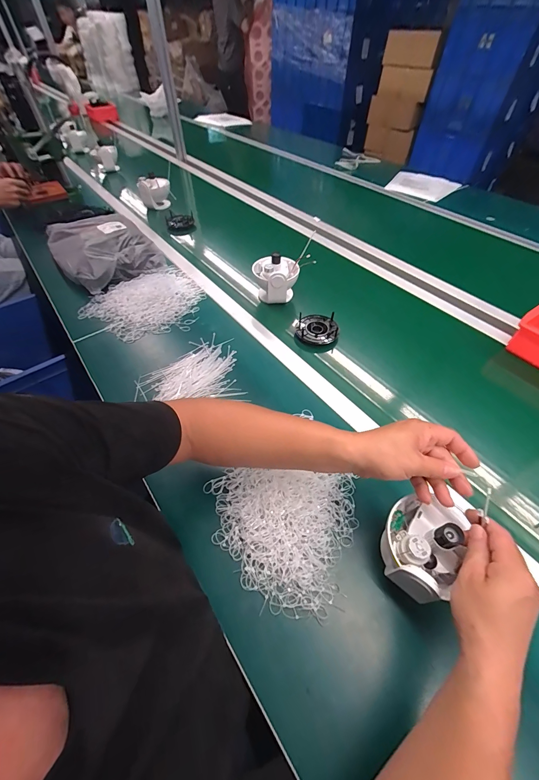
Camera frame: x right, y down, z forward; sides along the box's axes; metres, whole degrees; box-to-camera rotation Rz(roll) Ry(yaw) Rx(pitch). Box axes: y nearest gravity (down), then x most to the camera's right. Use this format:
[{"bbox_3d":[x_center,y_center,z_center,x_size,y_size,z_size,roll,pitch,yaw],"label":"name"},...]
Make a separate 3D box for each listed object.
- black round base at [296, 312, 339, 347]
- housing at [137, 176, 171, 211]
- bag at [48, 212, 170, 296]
[{"bbox_3d":[0.112,-0.145,0.714,0.092,0.022,0.102,-1,54,-1],"label":"black round base"},{"bbox_3d":[-0.434,-0.743,1.157,0.120,0.119,0.071,-15,55,-11],"label":"housing"},{"bbox_3d":[-0.498,-0.422,0.898,0.248,0.088,0.334,-35,61,-23],"label":"bag"}]

